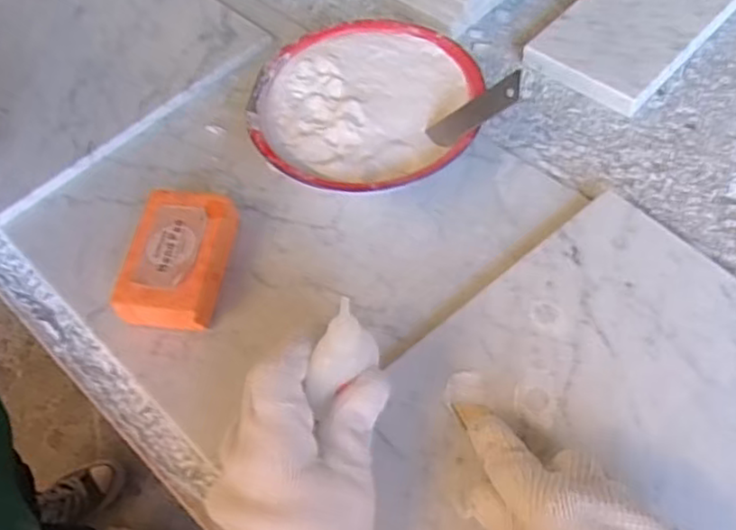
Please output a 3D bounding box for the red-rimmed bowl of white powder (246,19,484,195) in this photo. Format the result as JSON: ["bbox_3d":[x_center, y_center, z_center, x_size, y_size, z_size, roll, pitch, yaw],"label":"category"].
[{"bbox_3d":[-0.001,-0.111,0.505,0.169,0.063,0.165,-3,57,5],"label":"red-rimmed bowl of white powder"}]

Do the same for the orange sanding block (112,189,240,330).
[{"bbox_3d":[-0.127,-0.005,0.453,0.057,0.034,0.100,3,57,9],"label":"orange sanding block"}]

